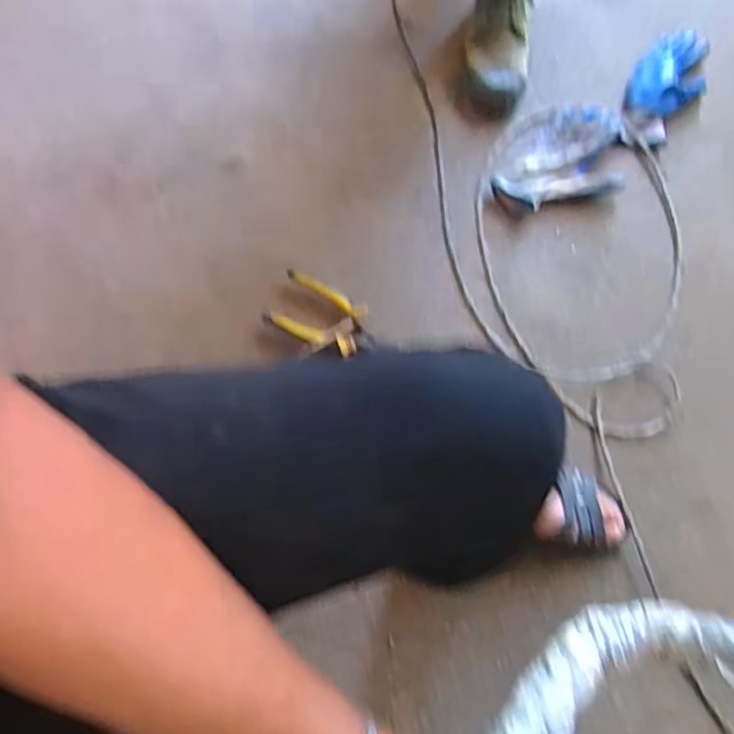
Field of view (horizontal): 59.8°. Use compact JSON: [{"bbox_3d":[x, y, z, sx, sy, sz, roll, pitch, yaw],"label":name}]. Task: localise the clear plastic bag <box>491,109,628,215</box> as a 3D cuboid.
[{"bbox_3d":[0.271,-0.306,0.915,0.192,0.031,0.155,-13,71,-4],"label":"clear plastic bag"}]

